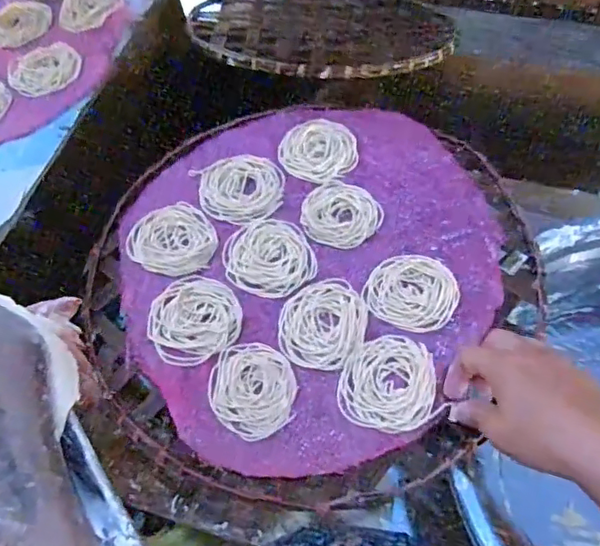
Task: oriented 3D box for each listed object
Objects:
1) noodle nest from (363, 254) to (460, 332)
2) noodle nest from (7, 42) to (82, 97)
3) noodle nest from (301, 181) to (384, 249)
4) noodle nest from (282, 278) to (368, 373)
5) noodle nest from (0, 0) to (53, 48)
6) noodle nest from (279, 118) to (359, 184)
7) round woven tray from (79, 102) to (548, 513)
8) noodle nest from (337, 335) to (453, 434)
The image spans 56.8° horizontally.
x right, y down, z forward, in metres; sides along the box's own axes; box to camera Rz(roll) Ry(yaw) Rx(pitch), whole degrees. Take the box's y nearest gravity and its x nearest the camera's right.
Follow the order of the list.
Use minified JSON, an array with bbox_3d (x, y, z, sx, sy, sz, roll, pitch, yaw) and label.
[{"bbox_3d":[0.093,0.015,0.465,0.073,0.013,0.066,18,65,14],"label":"noodle nest"},{"bbox_3d":[-0.272,-0.219,0.591,0.073,0.005,0.074,-2,62,4],"label":"noodle nest"},{"bbox_3d":[0.038,-0.054,0.507,0.071,0.005,0.066,-2,62,4],"label":"noodle nest"},{"bbox_3d":[0.019,0.040,0.457,0.068,0.008,0.079,9,63,9],"label":"noodle nest"},{"bbox_3d":[-0.321,-0.285,0.631,0.076,0.004,0.070,-32,64,-12],"label":"noodle nest"},{"bbox_3d":[0.018,-0.120,0.553,0.073,0.012,0.080,-2,62,4],"label":"noodle nest"},{"bbox_3d":[0.007,-0.004,0.483,0.367,0.028,0.370,0,62,1],"label":"round woven tray"},{"bbox_3d":[0.068,0.086,0.426,0.076,0.011,0.073,-2,62,4],"label":"noodle nest"}]

